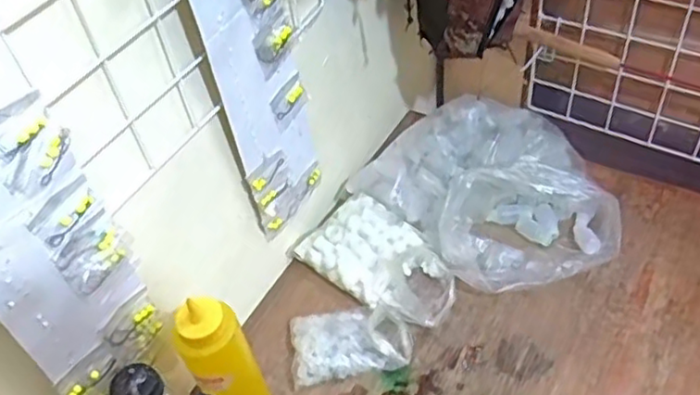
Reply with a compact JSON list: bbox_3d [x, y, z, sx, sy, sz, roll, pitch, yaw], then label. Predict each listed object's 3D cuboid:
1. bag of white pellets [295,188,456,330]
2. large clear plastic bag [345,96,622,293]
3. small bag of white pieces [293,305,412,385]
[{"bbox_3d":[0.040,0.074,0.805,0.201,0.054,0.125,27,57,28],"label":"bag of white pellets"},{"bbox_3d":[0.191,-0.001,0.841,0.251,0.083,0.294,-33,52,-21],"label":"large clear plastic bag"},{"bbox_3d":[0.001,0.163,0.741,0.134,0.034,0.084,-9,48,-1],"label":"small bag of white pieces"}]

